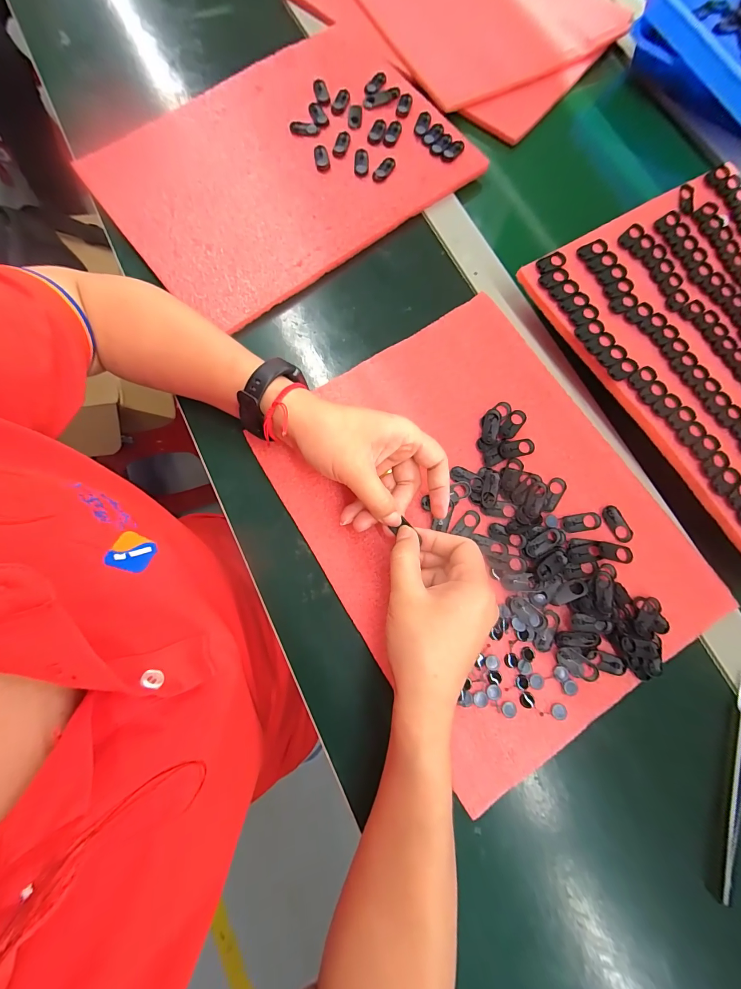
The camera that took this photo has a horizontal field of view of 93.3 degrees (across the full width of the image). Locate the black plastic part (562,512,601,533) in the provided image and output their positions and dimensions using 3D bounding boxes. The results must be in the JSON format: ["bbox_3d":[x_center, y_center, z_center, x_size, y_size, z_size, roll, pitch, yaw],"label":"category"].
[{"bbox_3d":[0.175,0.024,0.290,0.031,0.004,0.014,-7,78,-3],"label":"black plastic part"}]

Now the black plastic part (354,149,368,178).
[{"bbox_3d":[-0.010,-0.342,0.359,0.015,0.004,0.031,1,78,-1],"label":"black plastic part"}]

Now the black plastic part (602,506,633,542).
[{"bbox_3d":[0.204,0.024,0.288,0.015,0.004,0.031,-28,80,-7],"label":"black plastic part"}]

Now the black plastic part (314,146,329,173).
[{"bbox_3d":[-0.050,-0.345,0.359,0.014,0.004,0.032,-10,78,-4],"label":"black plastic part"}]

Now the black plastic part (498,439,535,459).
[{"bbox_3d":[0.126,-0.040,0.300,0.032,0.004,0.016,-5,78,-3],"label":"black plastic part"}]

